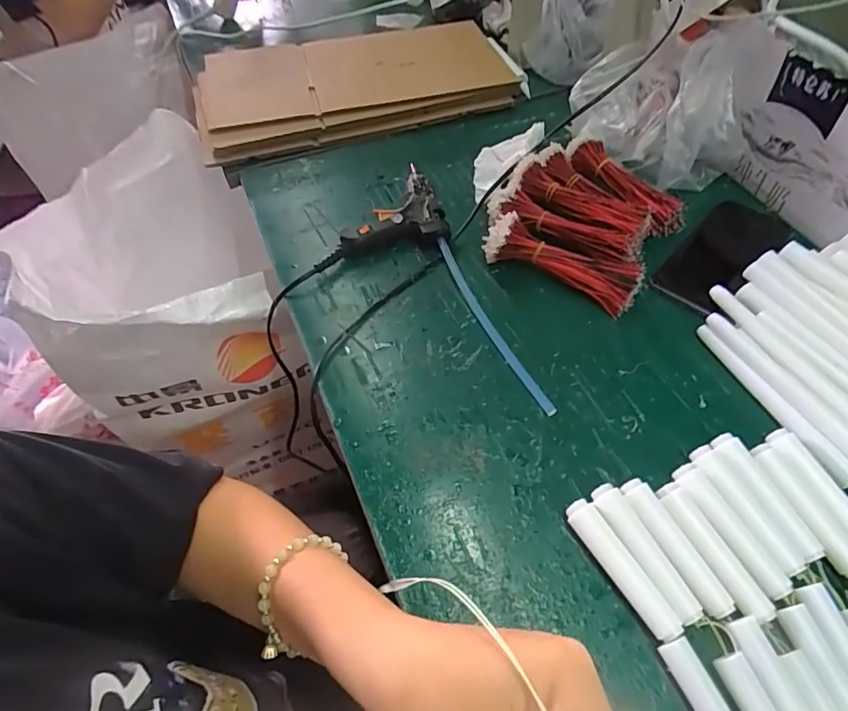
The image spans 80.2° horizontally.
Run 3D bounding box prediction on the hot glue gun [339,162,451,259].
[{"bbox_3d":[-0.035,-0.157,0.536,0.106,0.034,0.126,-7,54,-3],"label":"hot glue gun"}]

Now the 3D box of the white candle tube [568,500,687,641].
[{"bbox_3d":[0.122,0.133,0.316,0.019,0.017,0.088,-24,57,-15],"label":"white candle tube"}]

